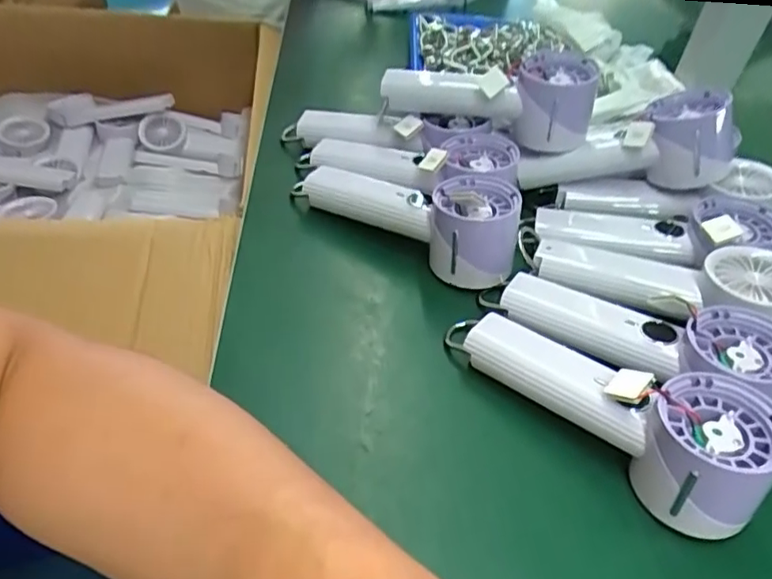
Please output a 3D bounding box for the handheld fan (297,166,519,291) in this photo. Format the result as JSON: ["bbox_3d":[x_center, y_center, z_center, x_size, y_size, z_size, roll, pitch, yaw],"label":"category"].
[{"bbox_3d":[0.014,-0.069,0.454,0.188,0.055,0.066,30,48,23],"label":"handheld fan"}]

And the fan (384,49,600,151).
[{"bbox_3d":[0.081,-0.161,0.482,0.169,0.059,0.057,11,44,5],"label":"fan"}]

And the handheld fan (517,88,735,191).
[{"bbox_3d":[0.194,-0.114,0.483,0.163,0.059,0.055,-9,41,15],"label":"handheld fan"}]

